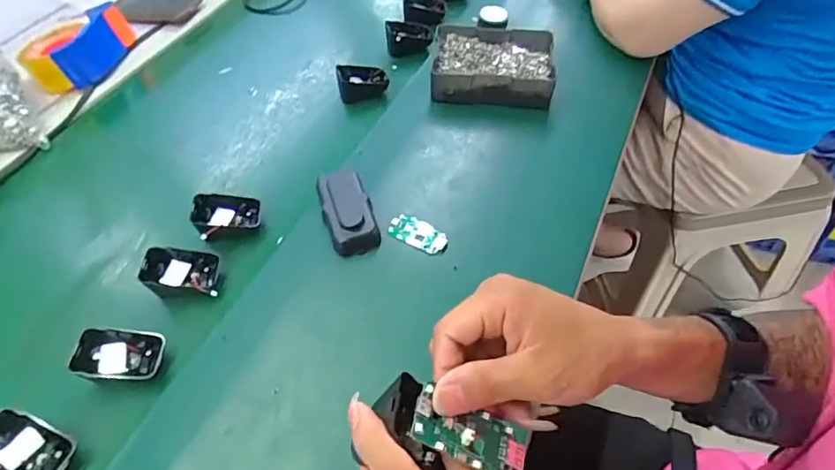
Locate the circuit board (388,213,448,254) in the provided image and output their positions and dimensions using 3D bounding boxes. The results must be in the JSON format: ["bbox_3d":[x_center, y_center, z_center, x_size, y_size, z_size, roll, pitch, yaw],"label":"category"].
[{"bbox_3d":[0.000,-0.001,0.541,0.067,0.015,0.031,25,58,19],"label":"circuit board"}]

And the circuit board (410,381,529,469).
[{"bbox_3d":[0.027,0.100,0.263,0.063,0.007,0.031,24,52,-16],"label":"circuit board"}]

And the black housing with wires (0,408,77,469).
[{"bbox_3d":[-0.311,0.170,0.404,0.067,0.017,0.047,28,60,-11],"label":"black housing with wires"}]

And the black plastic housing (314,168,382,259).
[{"bbox_3d":[-0.076,-0.028,0.552,0.052,0.030,0.108,-17,52,-5],"label":"black plastic housing"}]

